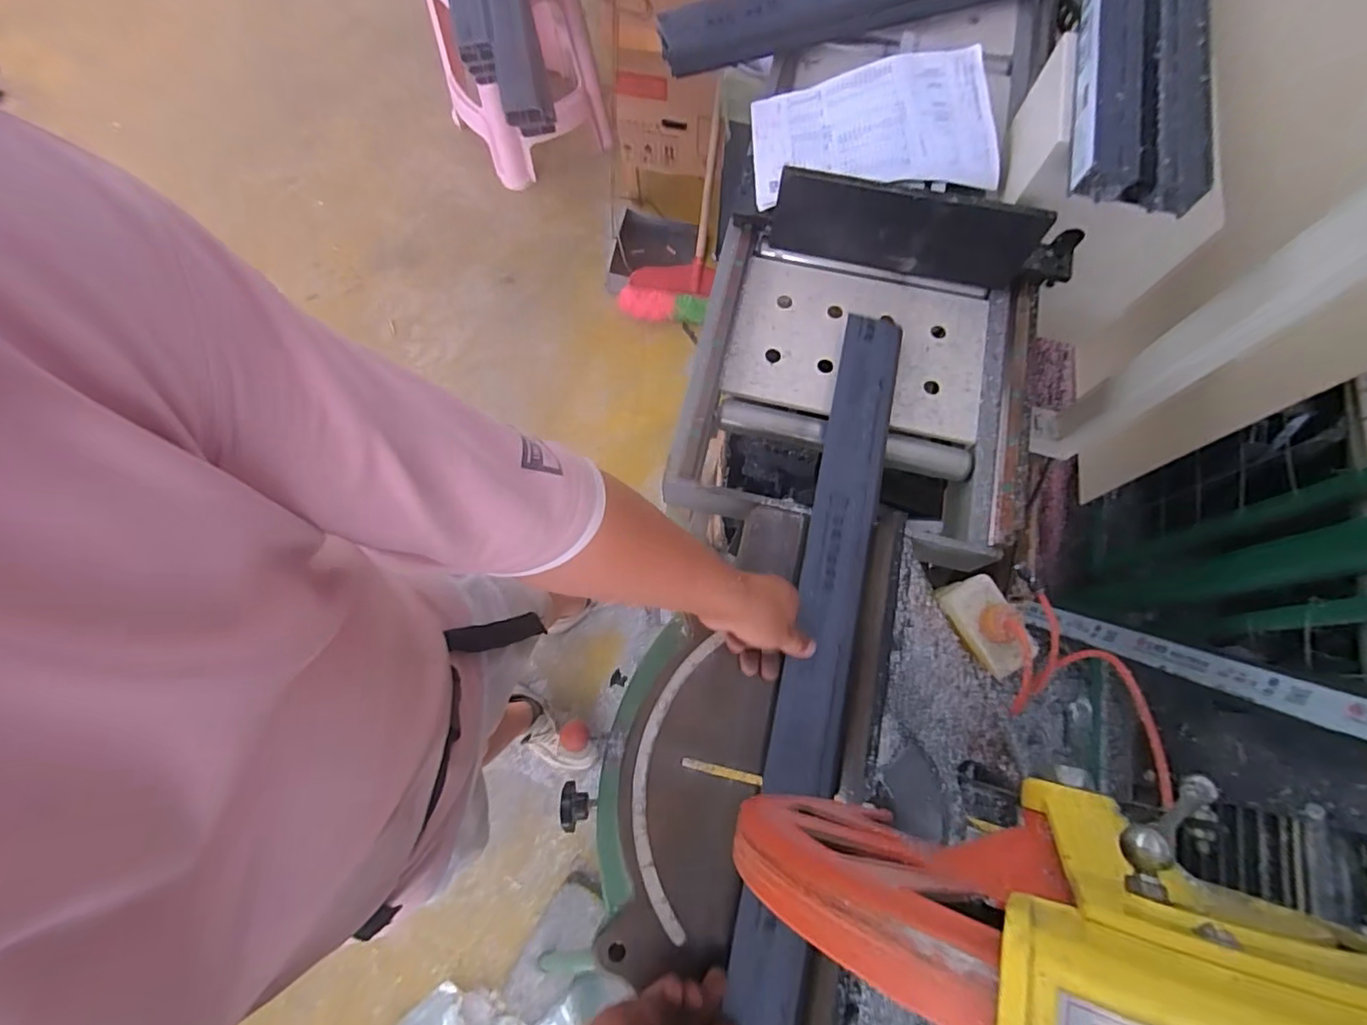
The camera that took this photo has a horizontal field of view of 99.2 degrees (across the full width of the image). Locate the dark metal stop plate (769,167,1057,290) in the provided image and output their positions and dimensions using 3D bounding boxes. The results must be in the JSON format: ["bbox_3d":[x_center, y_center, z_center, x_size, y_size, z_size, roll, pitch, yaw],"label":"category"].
[{"bbox_3d":[0.259,-0.334,0.695,0.298,0.125,0.014,13,73,4],"label":"dark metal stop plate"}]

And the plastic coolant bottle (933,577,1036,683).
[{"bbox_3d":[0.323,0.115,0.607,0.064,0.032,0.105,-28,75,-8],"label":"plastic coolant bottle"}]

